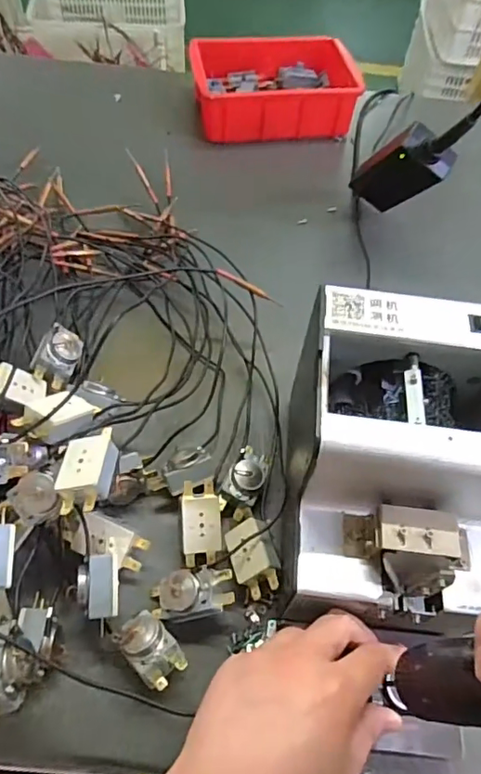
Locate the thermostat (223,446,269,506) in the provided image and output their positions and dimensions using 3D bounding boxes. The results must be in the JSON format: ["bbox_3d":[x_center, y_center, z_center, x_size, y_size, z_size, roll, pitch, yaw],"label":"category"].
[{"bbox_3d":[0.006,0.067,0.403,0.026,0.019,0.044,21,59,8],"label":"thermostat"}]

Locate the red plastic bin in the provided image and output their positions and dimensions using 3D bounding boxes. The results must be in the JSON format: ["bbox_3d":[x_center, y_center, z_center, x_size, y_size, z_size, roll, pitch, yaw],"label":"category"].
[{"bbox_3d":[0.042,-0.394,0.685,0.207,0.058,0.146,-7,59,-9],"label":"red plastic bin"}]

